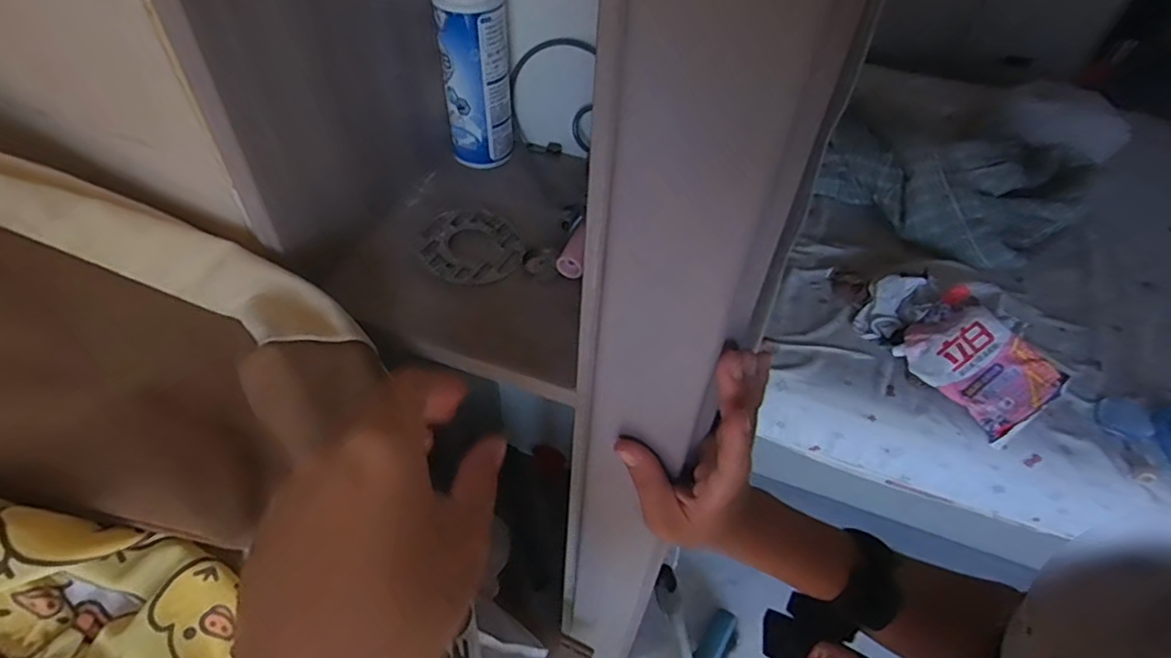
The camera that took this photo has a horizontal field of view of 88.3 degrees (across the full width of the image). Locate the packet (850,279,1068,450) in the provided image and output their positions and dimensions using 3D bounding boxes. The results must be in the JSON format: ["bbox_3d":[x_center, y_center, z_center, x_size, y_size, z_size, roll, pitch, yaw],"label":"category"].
[{"bbox_3d":[0.801,0.019,1.304,0.230,0.080,0.407,-26,55,-24],"label":"packet"}]

